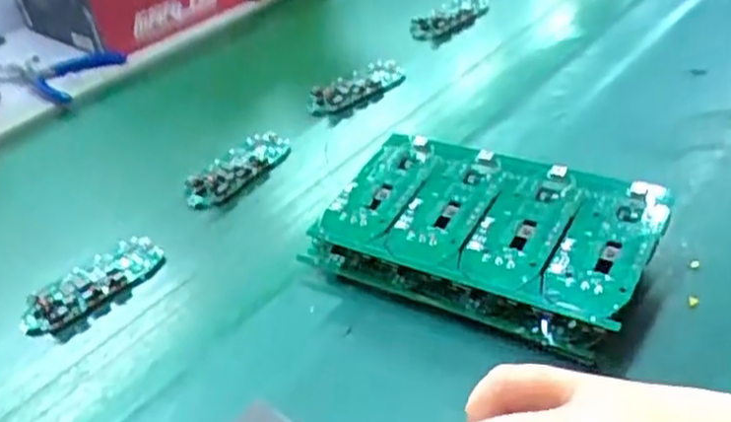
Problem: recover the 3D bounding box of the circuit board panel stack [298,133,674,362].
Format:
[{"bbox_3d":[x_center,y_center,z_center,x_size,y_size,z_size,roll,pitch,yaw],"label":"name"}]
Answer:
[{"bbox_3d":[0.074,0.014,0.464,0.191,0.049,0.116,18,46,25],"label":"circuit board panel stack"}]

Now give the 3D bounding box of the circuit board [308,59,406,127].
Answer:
[{"bbox_3d":[-0.005,-0.114,0.691,0.107,0.024,0.041,-27,45,-24],"label":"circuit board"}]

